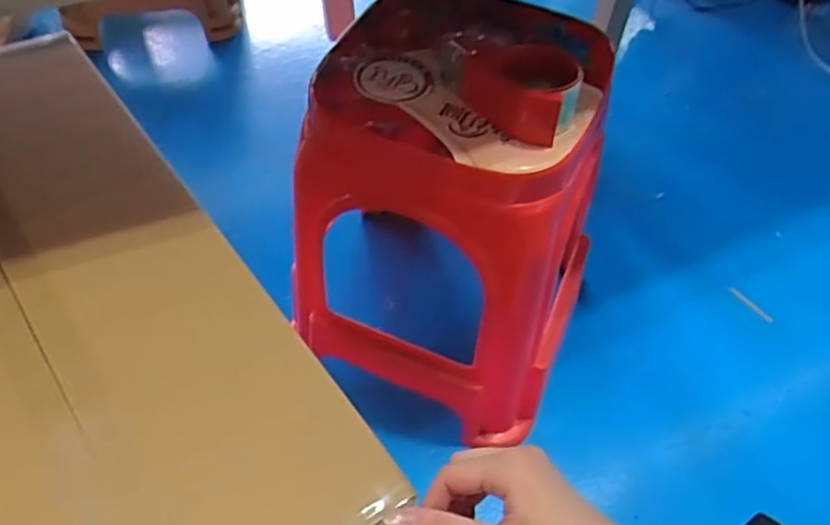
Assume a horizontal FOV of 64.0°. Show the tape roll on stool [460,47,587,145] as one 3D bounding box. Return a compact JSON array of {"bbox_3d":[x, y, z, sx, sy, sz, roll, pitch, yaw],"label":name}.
[{"bbox_3d":[0.106,-0.163,0.635,0.108,0.058,0.072,36,60,22],"label":"tape roll on stool"}]

